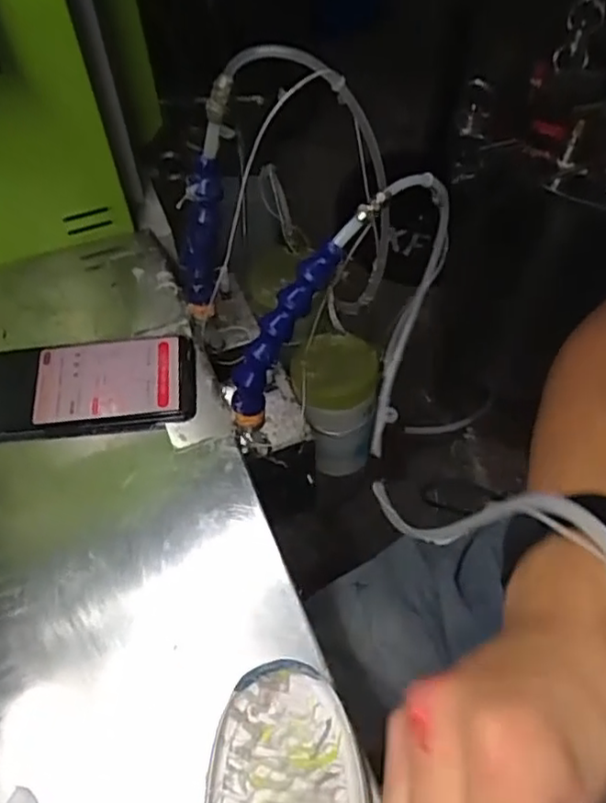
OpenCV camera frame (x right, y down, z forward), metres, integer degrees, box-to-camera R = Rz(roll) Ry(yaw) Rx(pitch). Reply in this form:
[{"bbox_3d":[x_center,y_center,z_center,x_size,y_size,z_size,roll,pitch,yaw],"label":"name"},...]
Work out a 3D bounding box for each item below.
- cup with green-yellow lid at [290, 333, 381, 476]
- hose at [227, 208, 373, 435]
[{"bbox_3d":[0.030,0.006,0.602,0.071,0.128,0.063,-4,49,0],"label":"cup with green-yellow lid"},{"bbox_3d":[-0.009,-0.053,0.447,0.038,0.178,0.019,5,35,-47],"label":"hose"}]

